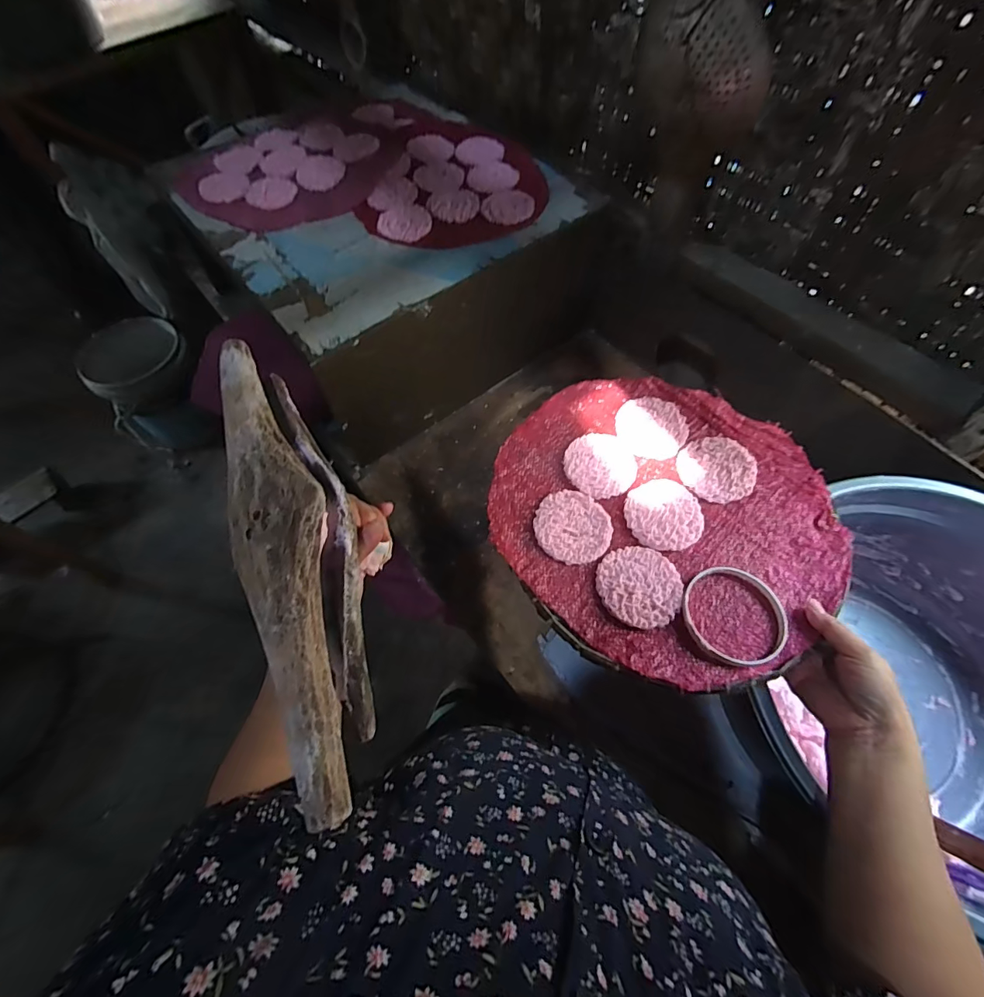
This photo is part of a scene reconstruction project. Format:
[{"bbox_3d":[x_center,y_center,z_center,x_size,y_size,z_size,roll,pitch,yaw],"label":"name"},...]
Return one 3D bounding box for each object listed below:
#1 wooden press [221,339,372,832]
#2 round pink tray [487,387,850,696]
[{"bbox_3d":[-0.122,0.023,0.282,0.064,0.042,0.299,-20,63,-9],"label":"wooden press"},{"bbox_3d":[0.173,0.008,0.474,0.321,0.018,0.330,-1,62,1],"label":"round pink tray"}]

